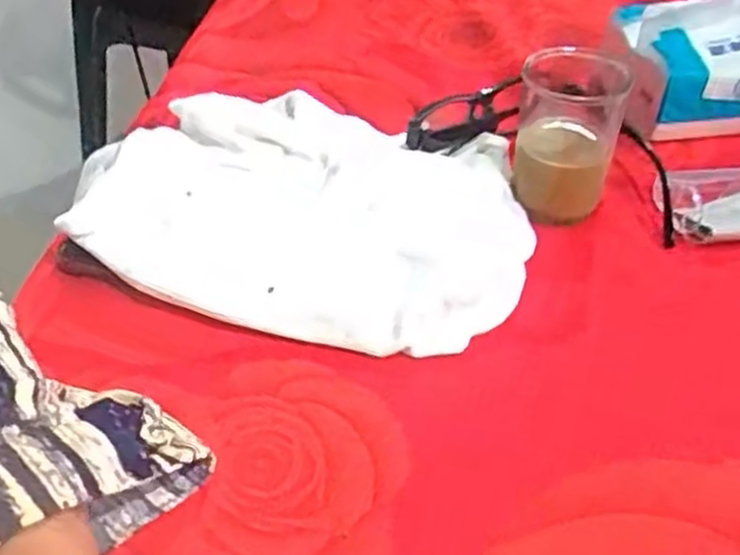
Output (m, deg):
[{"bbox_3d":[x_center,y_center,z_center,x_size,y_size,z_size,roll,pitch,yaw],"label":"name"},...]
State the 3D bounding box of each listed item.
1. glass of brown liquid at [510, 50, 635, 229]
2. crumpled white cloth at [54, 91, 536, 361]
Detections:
[{"bbox_3d":[0.103,-0.073,0.406,0.052,0.074,0.055,9,45,9],"label":"glass of brown liquid"},{"bbox_3d":[-0.040,-0.045,0.411,0.245,0.034,0.174,8,43,11],"label":"crumpled white cloth"}]

